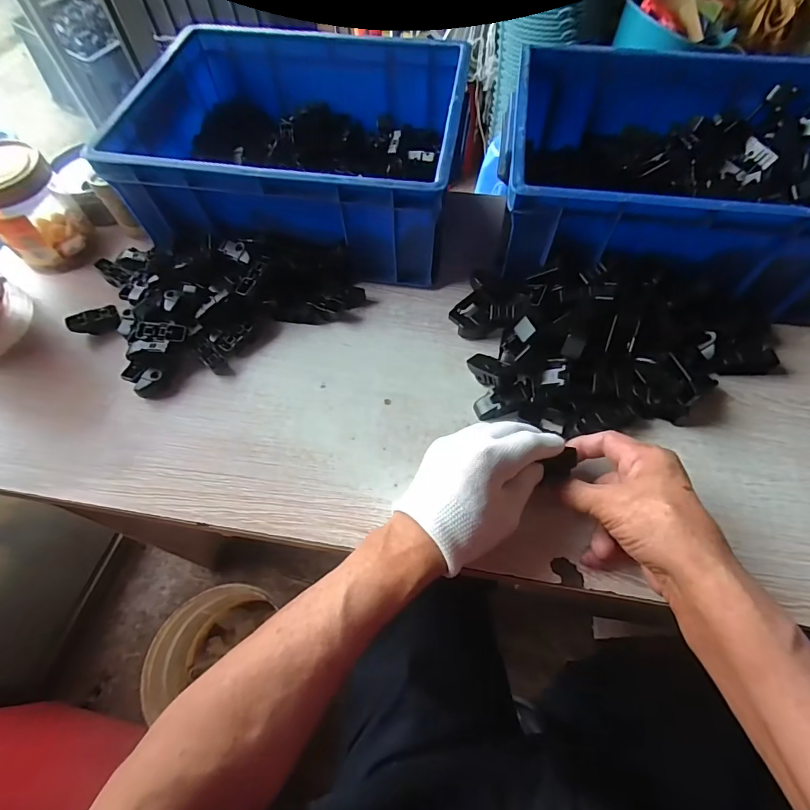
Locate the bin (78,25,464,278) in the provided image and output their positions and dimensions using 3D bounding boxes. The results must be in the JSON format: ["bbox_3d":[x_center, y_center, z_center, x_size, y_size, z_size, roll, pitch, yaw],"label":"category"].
[{"bbox_3d":[-0.110,-0.283,0.499,0.327,0.128,0.257,8,62,5],"label":"bin"}]

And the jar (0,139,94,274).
[{"bbox_3d":[-0.411,-0.217,0.475,0.095,0.111,0.085,40,69,20],"label":"jar"}]

